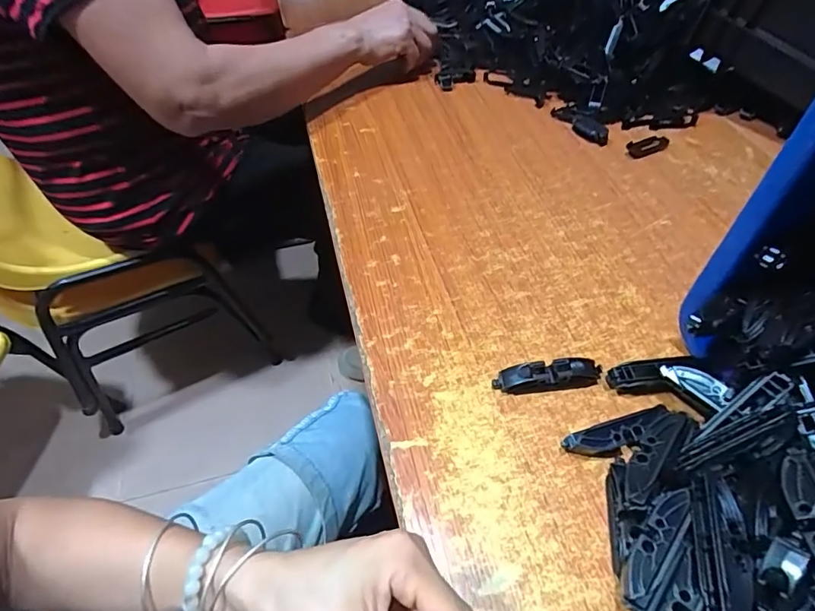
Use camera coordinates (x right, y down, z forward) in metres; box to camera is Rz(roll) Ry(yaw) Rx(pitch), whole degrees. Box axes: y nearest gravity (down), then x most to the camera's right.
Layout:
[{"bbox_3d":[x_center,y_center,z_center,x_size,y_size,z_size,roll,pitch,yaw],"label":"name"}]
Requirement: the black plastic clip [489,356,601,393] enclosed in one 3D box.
[{"bbox_3d":[0.109,0.053,0.369,0.083,0.021,0.017,-6,51,-2],"label":"black plastic clip"}]

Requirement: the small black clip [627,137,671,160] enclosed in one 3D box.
[{"bbox_3d":[0.282,-0.187,0.562,0.057,0.005,0.026,-22,53,-15],"label":"small black clip"}]

